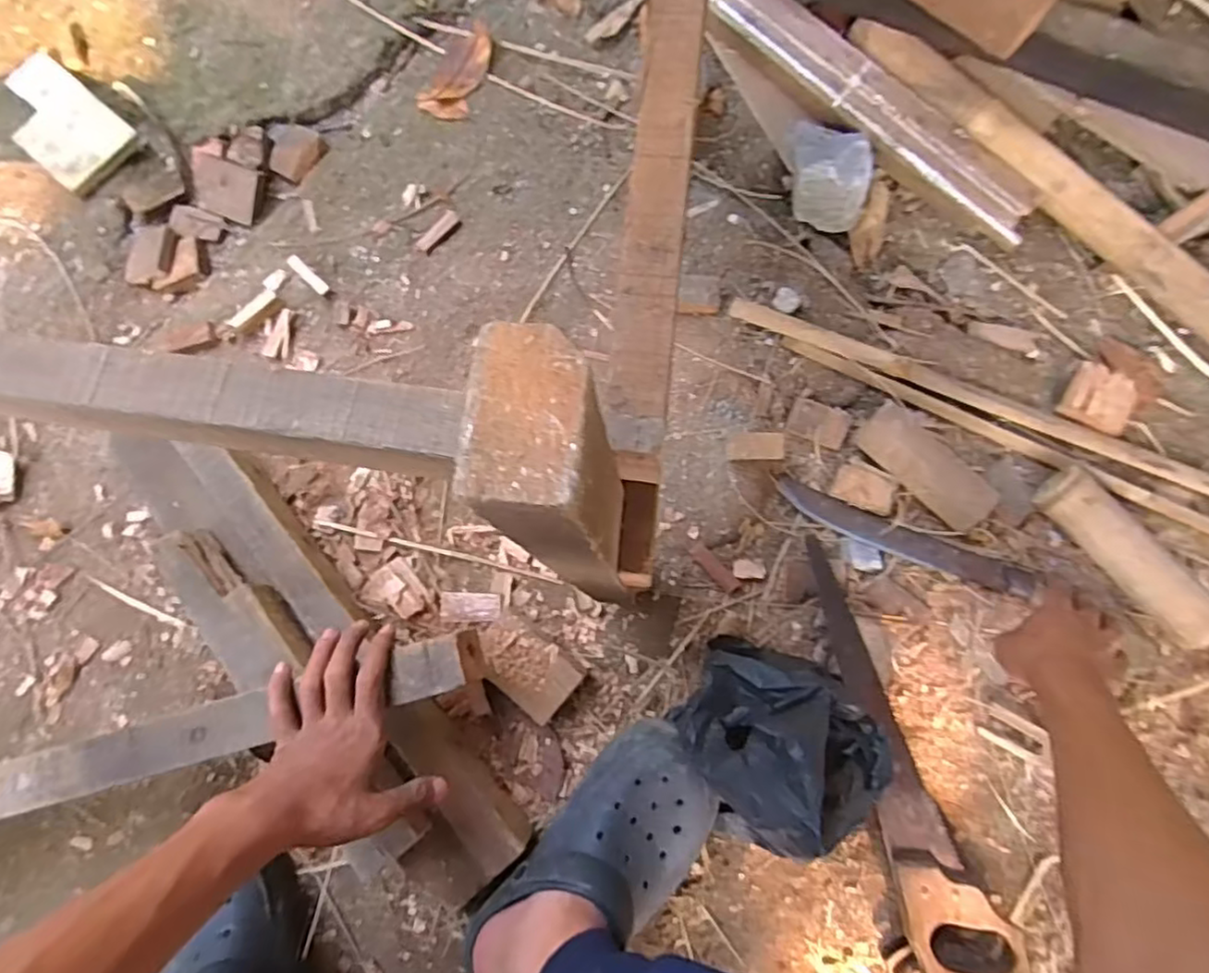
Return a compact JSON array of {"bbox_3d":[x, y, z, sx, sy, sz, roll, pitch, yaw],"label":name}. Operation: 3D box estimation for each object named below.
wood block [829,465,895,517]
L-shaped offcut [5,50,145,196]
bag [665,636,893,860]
[{"bbox_3d":[0.262,0.004,0.671,0.060,0.020,0.037,27,82,33],"label":"wood block"},{"bbox_3d":[-0.641,-0.428,0.783,0.186,0.015,0.101,39,83,8],"label":"L-shaped offcut"},{"bbox_3d":[0.146,0.219,0.567,0.163,0.147,0.144,19,81,5],"label":"bag"}]

